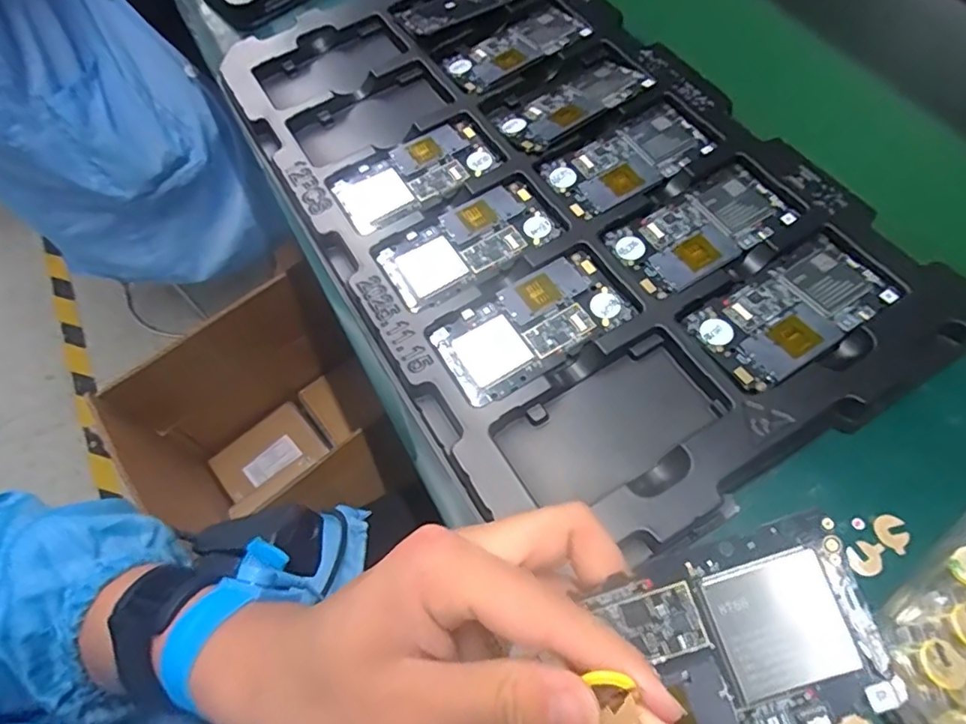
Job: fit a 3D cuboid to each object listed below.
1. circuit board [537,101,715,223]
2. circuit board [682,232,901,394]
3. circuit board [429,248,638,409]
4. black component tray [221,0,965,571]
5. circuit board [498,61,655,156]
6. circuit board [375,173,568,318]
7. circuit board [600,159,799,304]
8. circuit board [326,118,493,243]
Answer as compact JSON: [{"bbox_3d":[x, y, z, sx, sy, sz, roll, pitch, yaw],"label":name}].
[{"bbox_3d":[0.111,-0.158,0.451,0.123,0.009,0.064,-29,64,-11],"label":"circuit board"},{"bbox_3d":[0.199,-0.033,0.374,0.123,0.007,0.065,-30,65,-11],"label":"circuit board"},{"bbox_3d":[0.033,-0.026,0.393,0.128,0.006,0.068,-31,66,-10],"label":"circuit board"},{"bbox_3d":[0.034,-0.149,0.452,0.322,0.030,0.552,-28,63,-13],"label":"black component tray"},{"bbox_3d":[0.074,-0.214,0.481,0.121,0.004,0.055,-34,58,-9],"label":"circuit board"},{"bbox_3d":[-0.011,-0.088,0.430,0.125,0.011,0.067,-28,64,-10],"label":"circuit board"},{"bbox_3d":[0.155,-0.095,0.415,0.124,0.011,0.067,-29,65,-11],"label":"circuit board"},{"bbox_3d":[-0.055,-0.150,0.467,0.126,0.005,0.066,-32,67,-10],"label":"circuit board"}]

